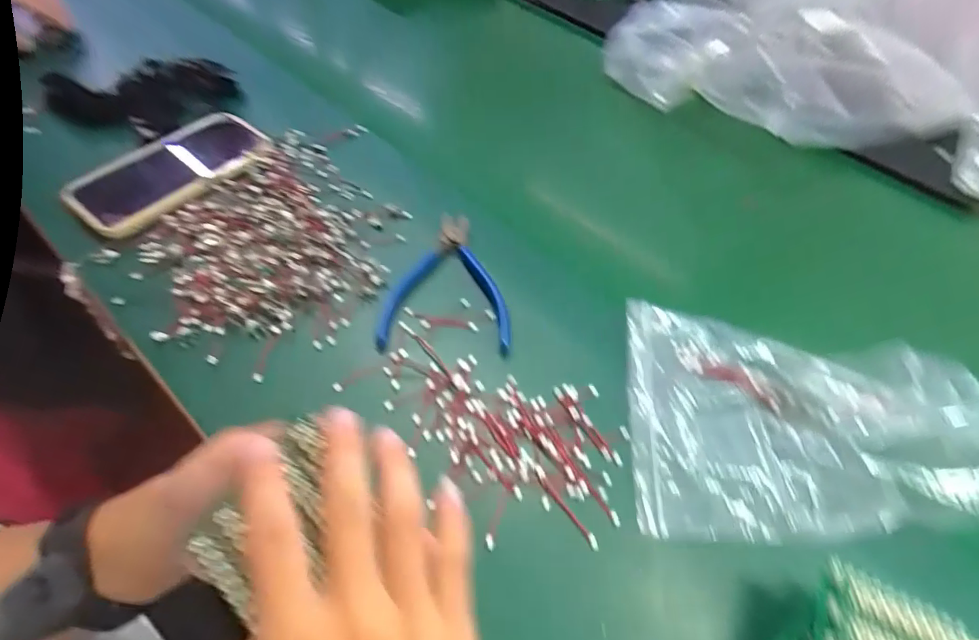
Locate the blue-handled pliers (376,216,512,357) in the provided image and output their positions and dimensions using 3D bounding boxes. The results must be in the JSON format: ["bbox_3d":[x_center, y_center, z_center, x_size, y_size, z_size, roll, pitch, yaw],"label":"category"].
[{"bbox_3d":[-0.037,-0.036,0.431,0.102,0.010,0.134,0,53,-4],"label":"blue-handled pliers"}]

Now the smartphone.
[{"bbox_3d":[-0.294,-0.141,0.488,0.092,0.014,0.174,30,57,17],"label":"smartphone"}]

